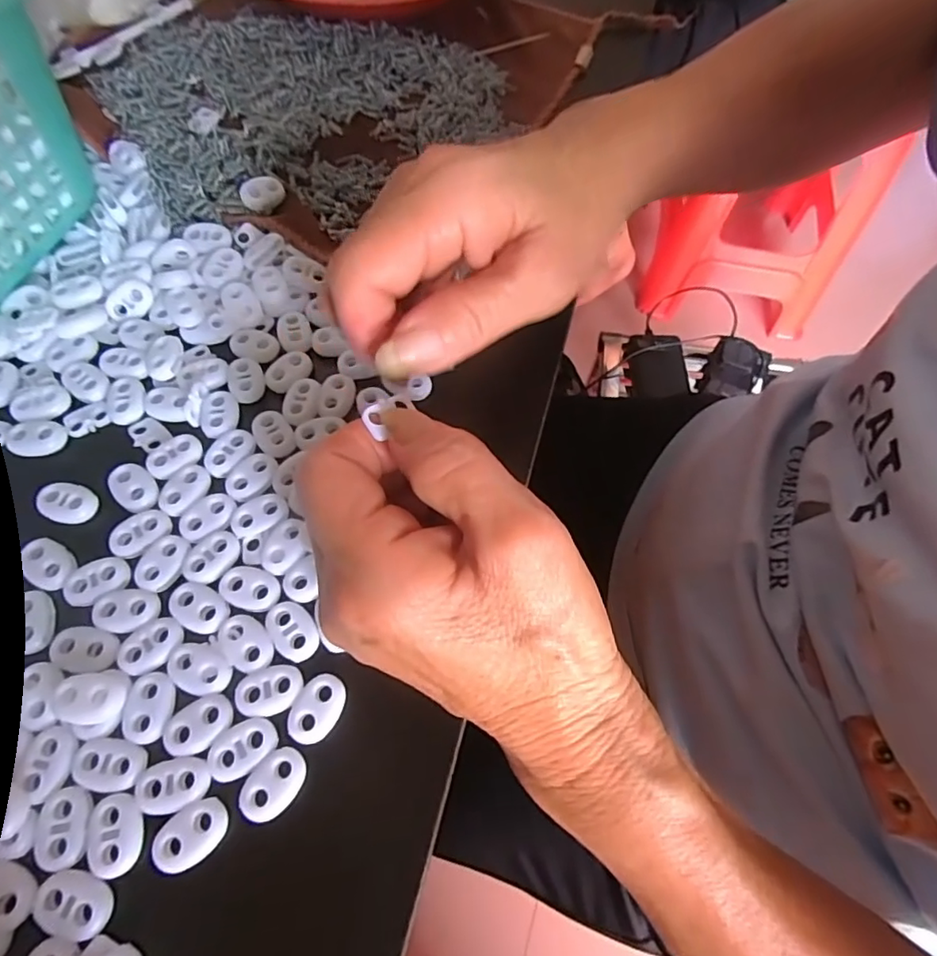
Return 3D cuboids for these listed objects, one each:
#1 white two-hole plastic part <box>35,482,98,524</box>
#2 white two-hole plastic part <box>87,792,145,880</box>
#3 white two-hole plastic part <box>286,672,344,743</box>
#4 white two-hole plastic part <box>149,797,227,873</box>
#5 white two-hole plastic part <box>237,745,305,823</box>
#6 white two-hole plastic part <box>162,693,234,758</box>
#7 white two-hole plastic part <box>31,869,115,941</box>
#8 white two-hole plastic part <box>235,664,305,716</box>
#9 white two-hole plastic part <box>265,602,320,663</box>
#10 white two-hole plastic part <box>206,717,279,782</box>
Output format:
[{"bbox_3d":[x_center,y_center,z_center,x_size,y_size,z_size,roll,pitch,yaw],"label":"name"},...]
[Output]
[{"bbox_3d":[-0.160,0.010,0.225,0.021,0.005,0.015,12,65,4],"label":"white two-hole plastic part"},{"bbox_3d":[-0.111,0.111,0.175,0.017,0.004,0.022,-21,67,-11],"label":"white two-hole plastic part"},{"bbox_3d":[-0.052,0.079,0.192,0.016,0.004,0.023,27,67,11],"label":"white two-hole plastic part"},{"bbox_3d":[-0.087,0.111,0.175,0.023,0.004,0.015,-31,69,-15],"label":"white two-hole plastic part"},{"bbox_3d":[-0.063,0.099,0.182,0.015,0.004,0.023,35,69,14],"label":"white two-hole plastic part"},{"bbox_3d":[-0.091,0.083,0.189,0.024,0.004,0.015,-25,68,-13],"label":"white two-hole plastic part"},{"bbox_3d":[-0.119,0.128,0.169,0.023,0.004,0.015,11,65,3],"label":"white two-hole plastic part"},{"bbox_3d":[-0.069,0.073,0.194,0.023,0.004,0.015,-12,66,-7],"label":"white two-hole plastic part"},{"bbox_3d":[-0.064,0.054,0.203,0.015,0.004,0.023,-39,72,-18],"label":"white two-hole plastic part"},{"bbox_3d":[-0.076,0.089,0.186,0.023,0.004,0.015,-36,71,-17],"label":"white two-hole plastic part"}]

